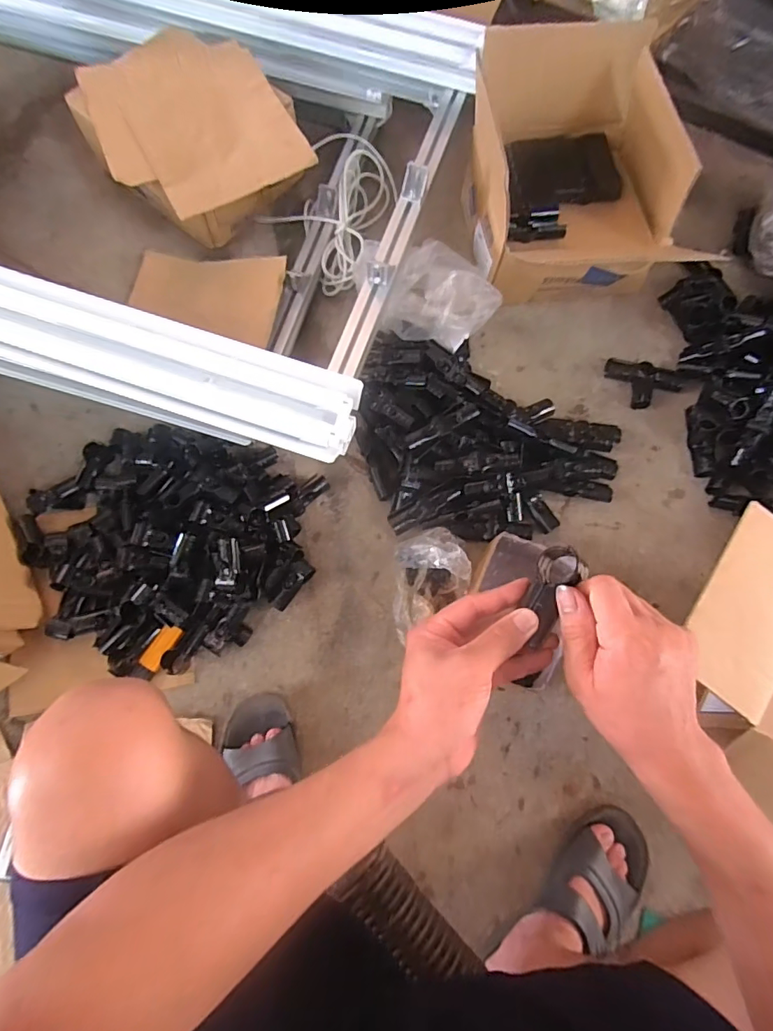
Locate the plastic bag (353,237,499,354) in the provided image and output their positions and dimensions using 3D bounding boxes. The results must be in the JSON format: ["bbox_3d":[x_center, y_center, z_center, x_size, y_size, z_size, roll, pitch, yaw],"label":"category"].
[{"bbox_3d":[0.070,-0.389,0.875,0.241,0.114,0.173,5,72,0],"label":"plastic bag"}]

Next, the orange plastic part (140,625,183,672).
[{"bbox_3d":[-0.325,0.190,0.714,0.030,0.012,0.068,34,74,9],"label":"orange plastic part"}]

